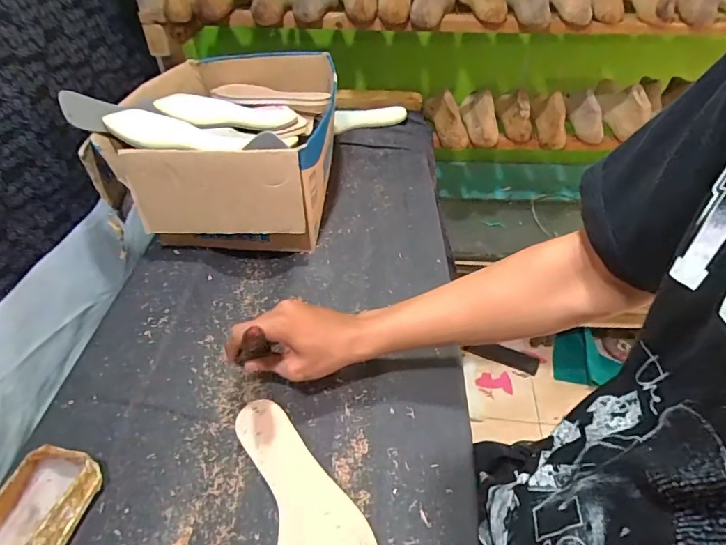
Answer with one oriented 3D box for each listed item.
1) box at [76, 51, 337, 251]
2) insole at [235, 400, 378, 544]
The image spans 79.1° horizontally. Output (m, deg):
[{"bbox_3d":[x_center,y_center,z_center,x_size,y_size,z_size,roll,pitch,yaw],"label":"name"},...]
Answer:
[{"bbox_3d":[-0.222,-0.214,0.740,0.348,0.175,0.391,2,45,2],"label":"box"},{"bbox_3d":[-0.051,0.218,0.412,0.084,0.010,0.238,-19,48,-17],"label":"insole"}]

